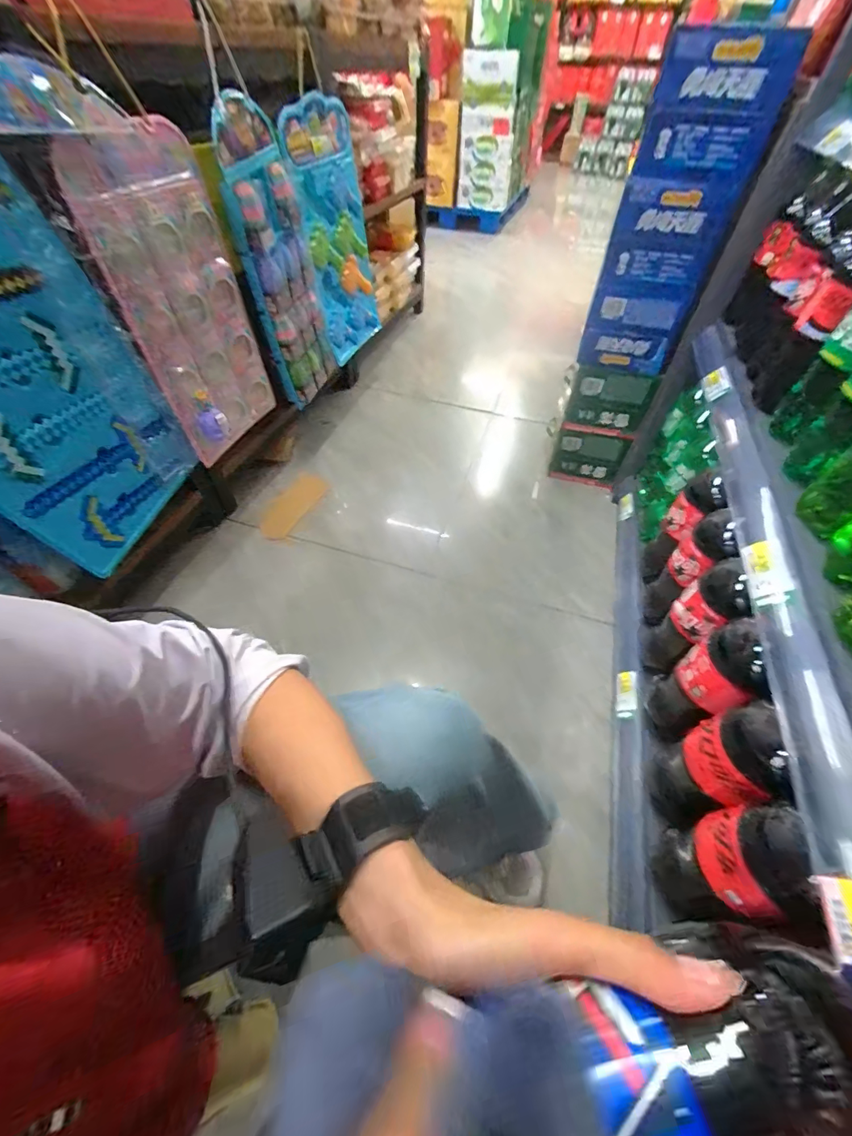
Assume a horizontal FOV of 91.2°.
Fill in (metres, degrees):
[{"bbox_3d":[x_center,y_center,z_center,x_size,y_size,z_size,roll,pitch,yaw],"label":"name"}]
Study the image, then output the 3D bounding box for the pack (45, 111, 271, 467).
[{"bbox_3d":[-0.480,-0.533,0.873,0.079,0.544,0.326,7,48,13],"label":"pack"}]

